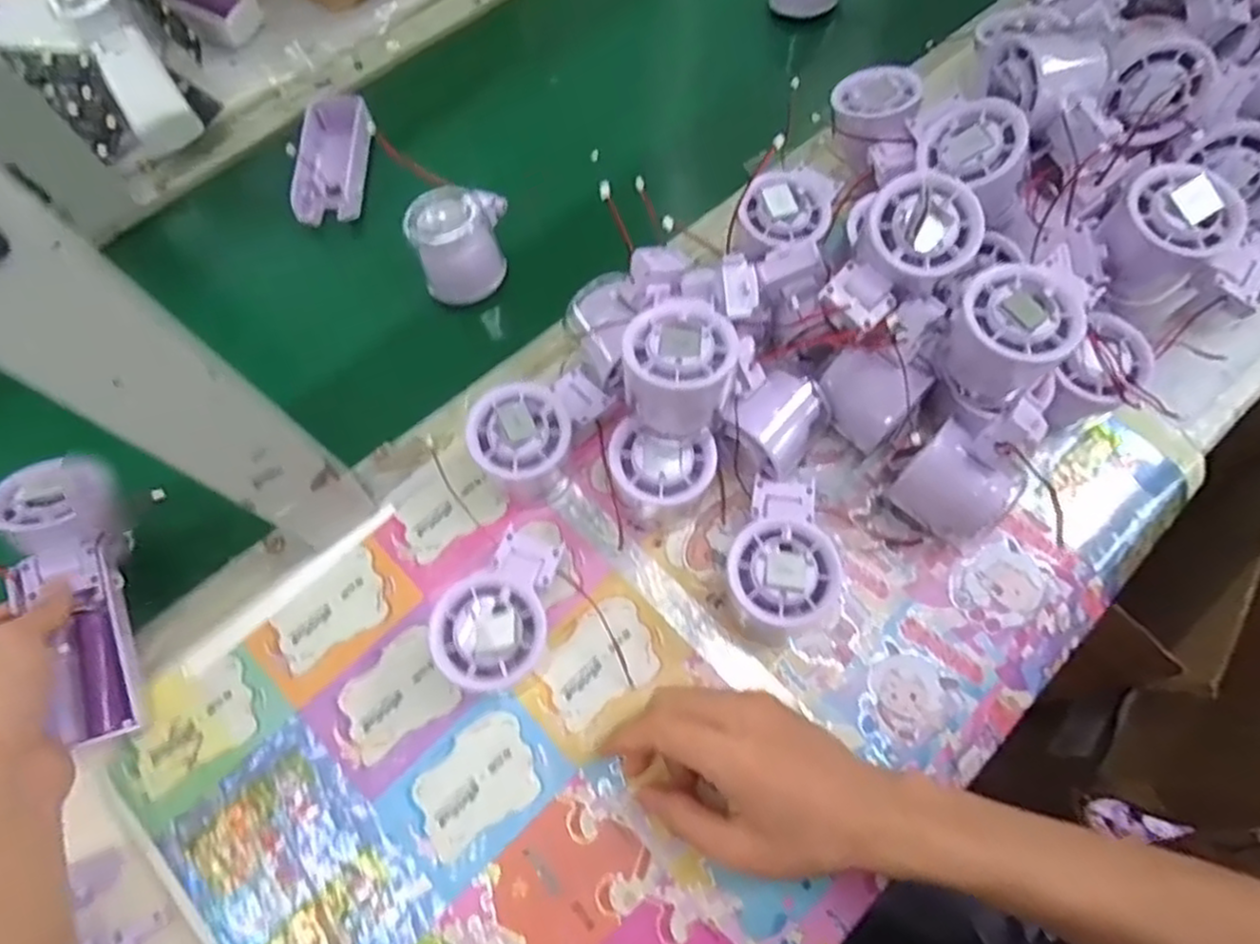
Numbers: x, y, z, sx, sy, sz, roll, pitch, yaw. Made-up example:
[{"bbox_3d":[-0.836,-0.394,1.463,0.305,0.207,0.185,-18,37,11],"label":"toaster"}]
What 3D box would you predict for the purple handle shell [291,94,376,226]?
[{"bbox_3d":[-0.233,-0.249,0.561,0.053,0.029,0.121,-3,68,2],"label":"purple handle shell"}]

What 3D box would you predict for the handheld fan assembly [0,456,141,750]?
[{"bbox_3d":[-0.301,0.064,0.390,0.053,0.029,0.167,-24,74,-9],"label":"handheld fan assembly"}]

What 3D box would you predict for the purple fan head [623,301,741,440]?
[{"bbox_3d":[0.026,-0.054,0.383,0.055,0.061,0.056,-1,68,2],"label":"purple fan head"}]

